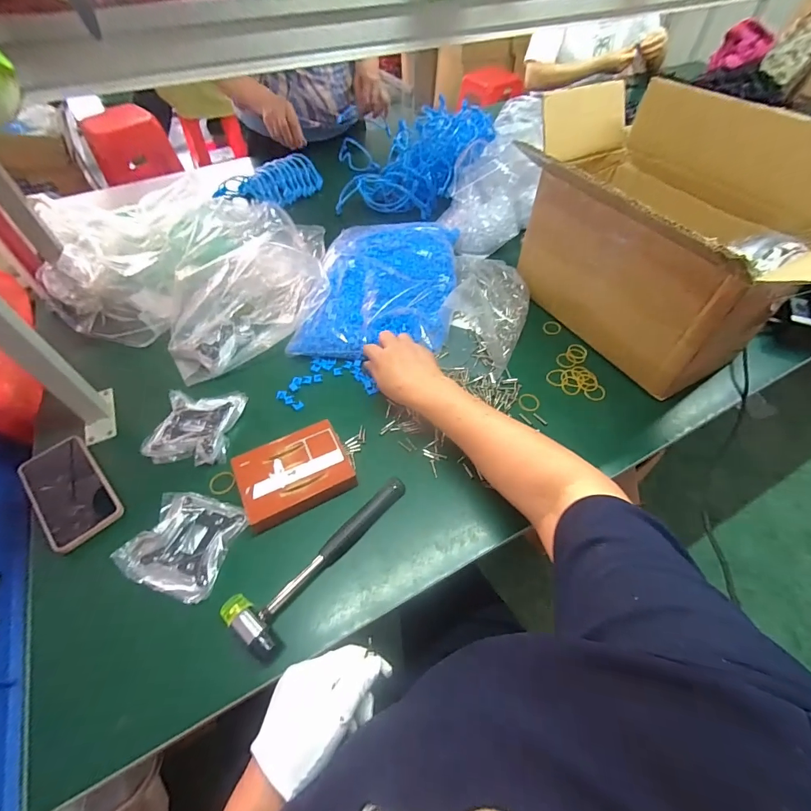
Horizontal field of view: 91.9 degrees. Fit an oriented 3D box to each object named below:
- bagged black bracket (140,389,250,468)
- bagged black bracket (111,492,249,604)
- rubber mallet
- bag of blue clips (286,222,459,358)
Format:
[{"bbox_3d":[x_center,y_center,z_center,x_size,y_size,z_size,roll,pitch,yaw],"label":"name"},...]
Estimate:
[{"bbox_3d":[-0.303,0.029,0.567,0.109,0.023,0.118,-1,55,0],"label":"bagged black bracket"},{"bbox_3d":[-0.268,0.164,0.477,0.119,0.018,0.113,15,56,11],"label":"bagged black bracket"},{"bbox_3d":[-0.099,0.166,0.466,0.068,0.025,0.238,32,61,21],"label":"rubber mallet"},{"bbox_3d":[-0.041,-0.217,0.698,0.251,0.056,0.314,11,69,-2],"label":"bag of blue clips"}]

